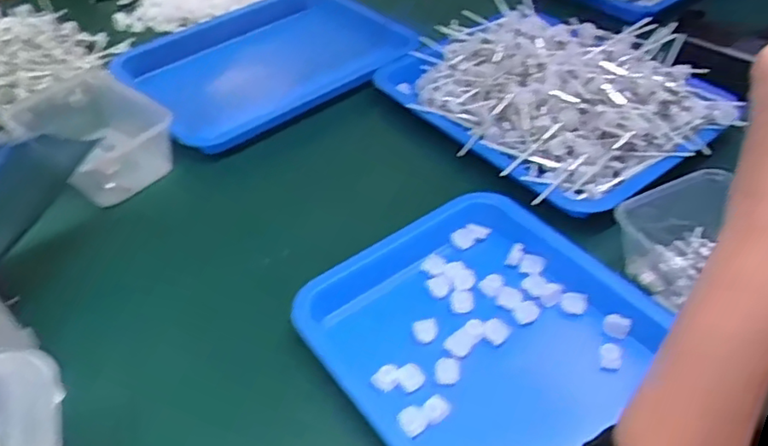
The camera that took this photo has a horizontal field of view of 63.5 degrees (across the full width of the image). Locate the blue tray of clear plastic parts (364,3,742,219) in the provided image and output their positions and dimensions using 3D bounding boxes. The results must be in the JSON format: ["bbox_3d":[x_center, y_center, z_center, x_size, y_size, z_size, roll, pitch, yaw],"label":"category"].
[{"bbox_3d":[0.183,-0.162,0.670,0.271,0.062,0.329,-28,49,-22],"label":"blue tray of clear plastic parts"}]

